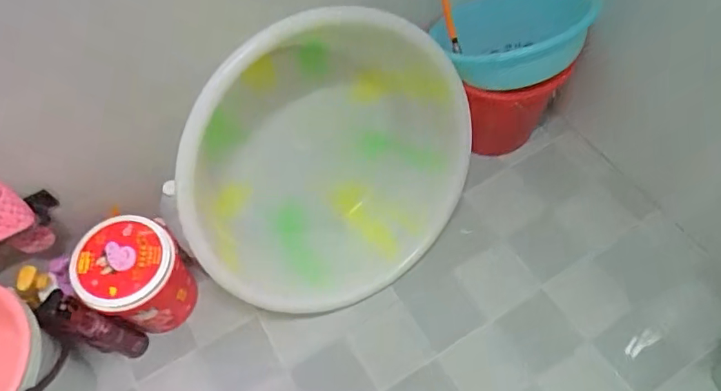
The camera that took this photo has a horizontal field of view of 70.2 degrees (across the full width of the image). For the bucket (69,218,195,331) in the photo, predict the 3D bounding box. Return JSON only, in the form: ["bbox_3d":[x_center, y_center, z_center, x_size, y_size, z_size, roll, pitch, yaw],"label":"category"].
[{"bbox_3d":[-0.467,0.186,1.129,0.192,0.239,0.195,-2,56,3],"label":"bucket"}]

